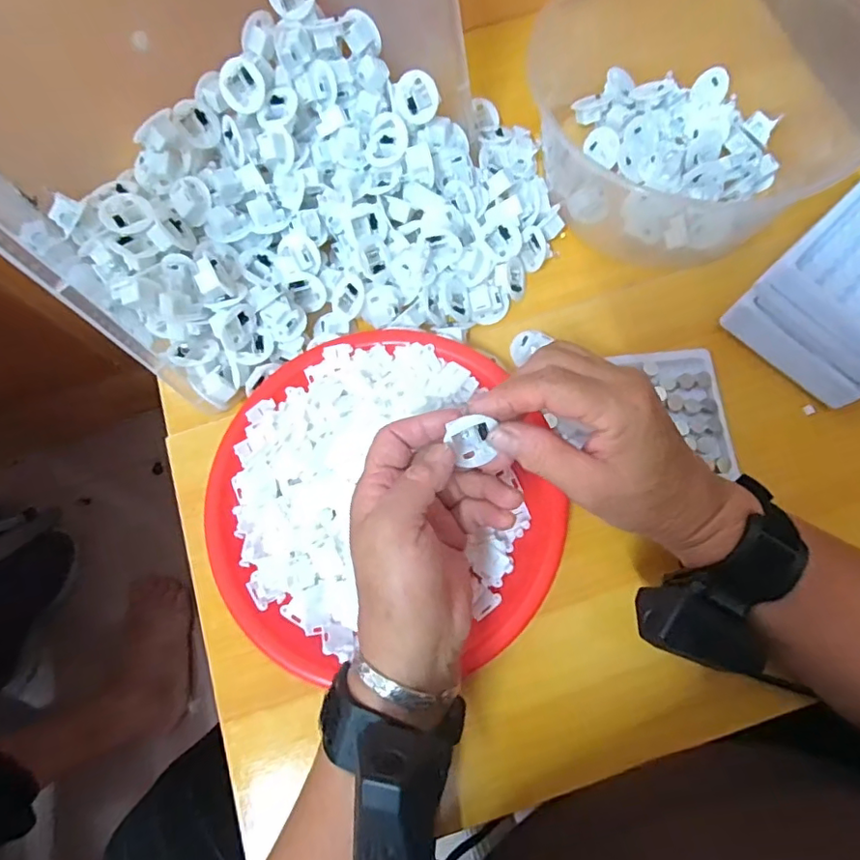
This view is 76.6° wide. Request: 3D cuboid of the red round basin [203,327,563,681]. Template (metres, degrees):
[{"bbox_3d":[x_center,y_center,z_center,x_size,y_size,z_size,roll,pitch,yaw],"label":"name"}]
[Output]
[{"bbox_3d":[-0.033,0.042,0.366,0.223,0.035,0.212,-1,73,2],"label":"red round basin"}]

